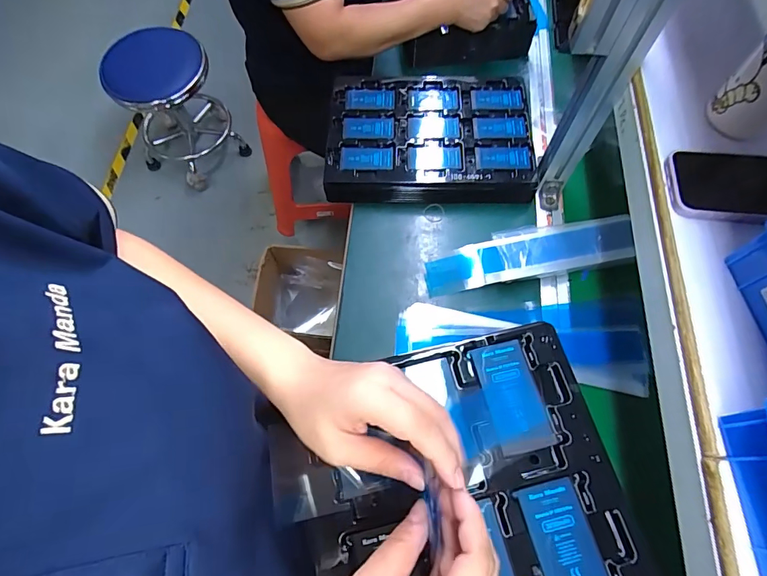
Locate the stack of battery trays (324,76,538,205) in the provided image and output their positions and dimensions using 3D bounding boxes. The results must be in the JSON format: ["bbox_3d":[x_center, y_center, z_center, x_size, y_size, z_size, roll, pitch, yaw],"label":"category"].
[{"bbox_3d":[0.075,-0.261,0.714,0.335,0.047,0.244,0,67,0],"label":"stack of battery trays"}]

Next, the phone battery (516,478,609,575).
[{"bbox_3d":[0.128,0.183,0.295,0.043,0.004,0.084,-13,68,-5],"label":"phone battery"}]

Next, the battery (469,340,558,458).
[{"bbox_3d":[0.103,0.086,0.336,0.044,0.005,0.085,-12,68,-5],"label":"battery"}]

